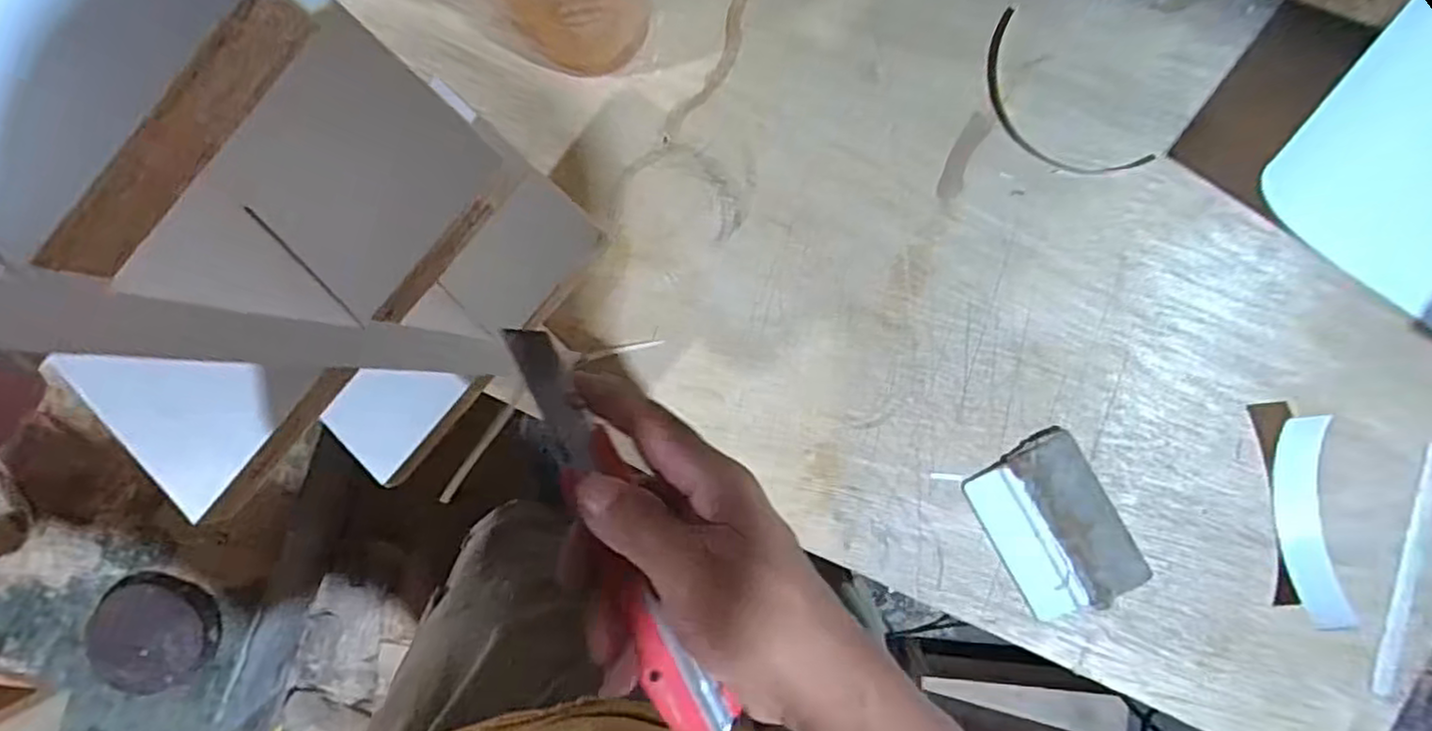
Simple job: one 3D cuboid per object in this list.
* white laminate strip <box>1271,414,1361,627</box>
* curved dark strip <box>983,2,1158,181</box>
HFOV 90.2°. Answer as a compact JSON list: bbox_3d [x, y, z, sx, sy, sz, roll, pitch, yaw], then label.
[{"bbox_3d":[0.360,0.095,0.431,0.030,0.020,0.127,-7,91,2],"label":"white laminate strip"},{"bbox_3d":[0.209,-0.159,0.448,0.054,0.006,0.128,-42,88,4],"label":"curved dark strip"}]

